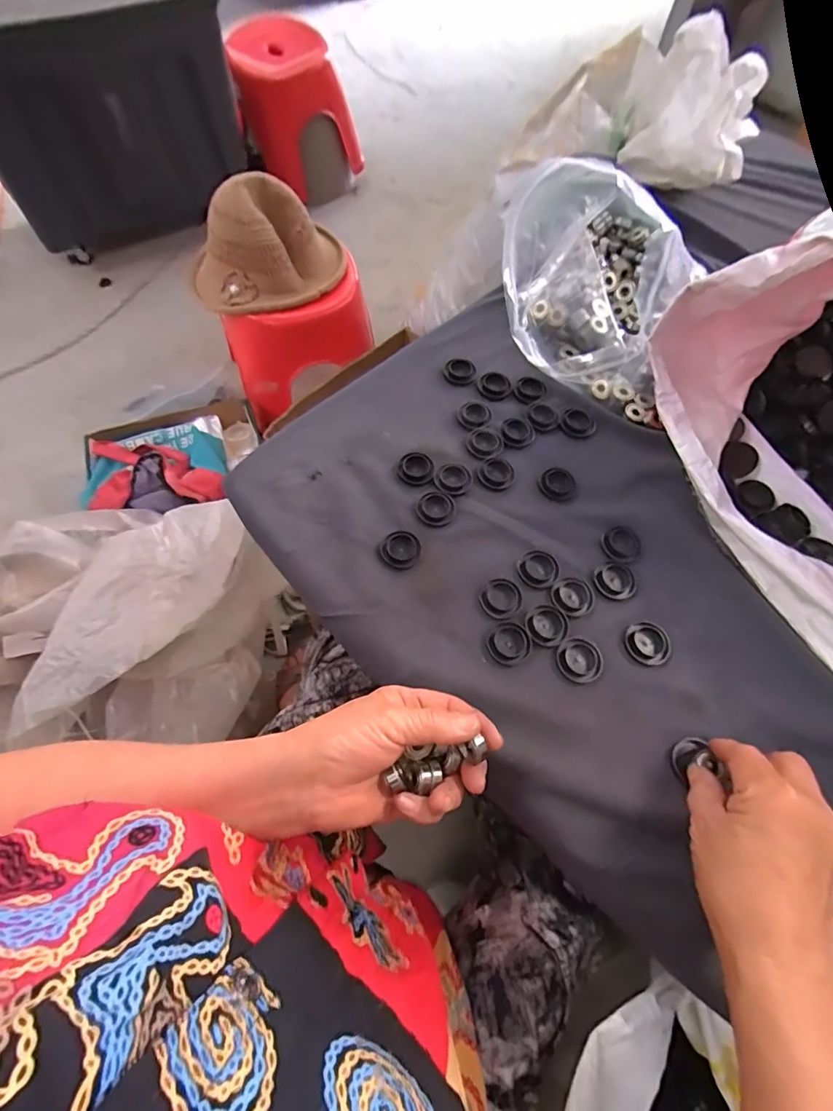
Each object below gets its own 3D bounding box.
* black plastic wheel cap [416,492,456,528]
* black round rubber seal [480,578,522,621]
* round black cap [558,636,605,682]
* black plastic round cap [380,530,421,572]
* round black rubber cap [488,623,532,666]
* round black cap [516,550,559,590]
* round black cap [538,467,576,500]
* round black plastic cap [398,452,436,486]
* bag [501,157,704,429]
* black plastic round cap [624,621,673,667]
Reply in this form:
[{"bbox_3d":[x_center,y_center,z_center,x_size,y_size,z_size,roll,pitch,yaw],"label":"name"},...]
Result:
[{"bbox_3d":[0.017,-0.041,0.423,0.033,0.004,0.035,2,63,-3],"label":"black plastic wheel cap"},{"bbox_3d":[0.068,0.034,0.390,0.033,0.004,0.031,2,63,-3],"label":"black round rubber seal"},{"bbox_3d":[0.123,0.078,0.371,0.030,0.012,0.033,2,63,-3],"label":"round black cap"},{"bbox_3d":[-0.012,-0.005,0.405,0.031,0.004,0.037,16,64,4],"label":"black plastic round cap"},{"bbox_3d":[0.071,0.067,0.376,0.032,0.004,0.031,2,63,-3],"label":"round black rubber cap"},{"bbox_3d":[0.101,0.011,0.406,0.034,0.004,0.032,2,63,-3],"label":"round black cap"},{"bbox_3d":[0.128,-0.065,0.443,0.035,0.004,0.031,-31,69,-17],"label":"round black cap"},{"bbox_3d":[0.000,-0.078,0.440,0.032,0.004,0.033,2,63,-3],"label":"round black plastic cap"},{"bbox_3d":[0.167,-0.274,0.480,0.172,0.125,0.236,7,63,0],"label":"bag"},{"bbox_3d":[0.180,0.067,0.379,0.032,0.009,0.033,2,63,-3],"label":"black plastic round cap"}]

